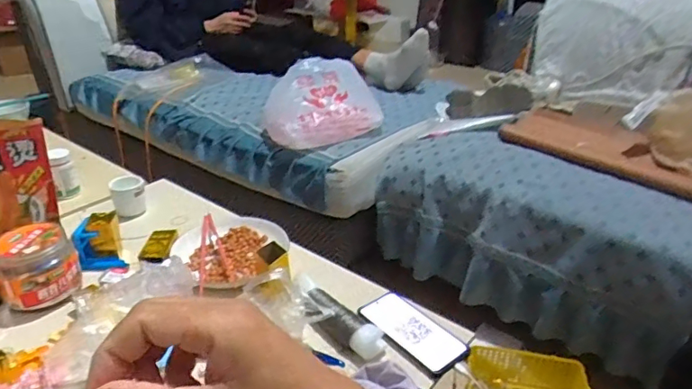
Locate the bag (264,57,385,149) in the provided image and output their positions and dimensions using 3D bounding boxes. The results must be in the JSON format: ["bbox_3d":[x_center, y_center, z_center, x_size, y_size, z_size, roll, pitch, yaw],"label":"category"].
[{"bbox_3d":[-0.072,-0.283,1.524,0.339,0.164,0.258,-5,29,-8],"label":"bag"}]

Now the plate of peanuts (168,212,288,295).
[{"bbox_3d":[-0.205,0.090,0.893,0.167,0.034,0.175,0,28,0],"label":"plate of peanuts"}]

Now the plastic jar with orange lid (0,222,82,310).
[{"bbox_3d":[-0.477,0.107,0.788,0.104,0.088,0.103,0,28,0],"label":"plastic jar with orange lid"}]

